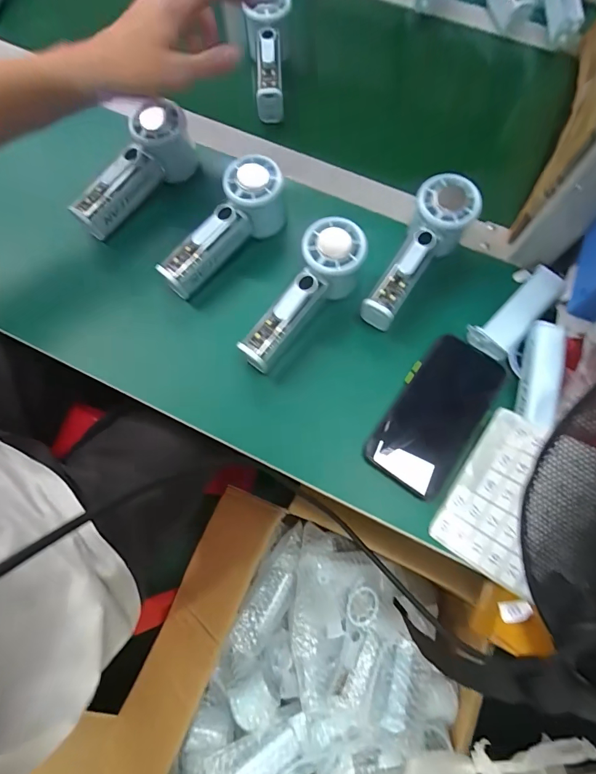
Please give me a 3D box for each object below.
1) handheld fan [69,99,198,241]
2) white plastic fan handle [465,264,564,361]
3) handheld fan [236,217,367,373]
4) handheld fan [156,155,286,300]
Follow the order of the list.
[{"bbox_3d":[-0.170,-0.222,0.405,0.040,0.063,0.149,43,89,12],"label":"handheld fan"},{"bbox_3d":[0.211,-0.074,0.369,0.039,0.024,0.103,43,77,12],"label":"white plastic fan handle"},{"bbox_3d":[0.006,-0.080,0.357,0.061,0.068,0.148,33,75,10],"label":"handheld fan"},{"bbox_3d":[-0.074,-0.157,0.388,0.065,0.058,0.154,43,89,12],"label":"handheld fan"}]

